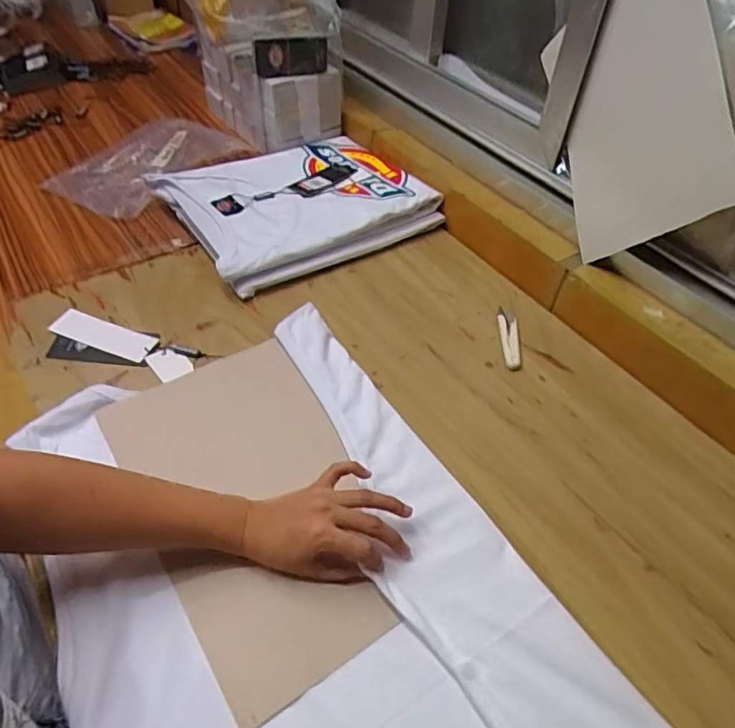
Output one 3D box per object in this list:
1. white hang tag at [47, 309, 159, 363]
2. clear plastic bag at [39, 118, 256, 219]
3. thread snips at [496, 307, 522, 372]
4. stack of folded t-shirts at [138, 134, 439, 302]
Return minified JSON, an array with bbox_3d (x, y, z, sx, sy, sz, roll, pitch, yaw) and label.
[{"bbox_3d":[-0.294,-0.033,0.619,0.117,0.006,0.039,18,51,10],"label":"white hang tag"},{"bbox_3d":[-0.343,-0.321,0.879,0.215,0.044,0.270,25,50,17],"label":"clear plastic bag"},{"bbox_3d":[0.167,-0.030,0.651,0.022,0.007,0.100,6,47,0],"label":"thread snips"},{"bbox_3d":[-0.100,-0.237,0.800,0.334,0.042,0.285,-23,53,-24],"label":"stack of folded t-shirts"}]

